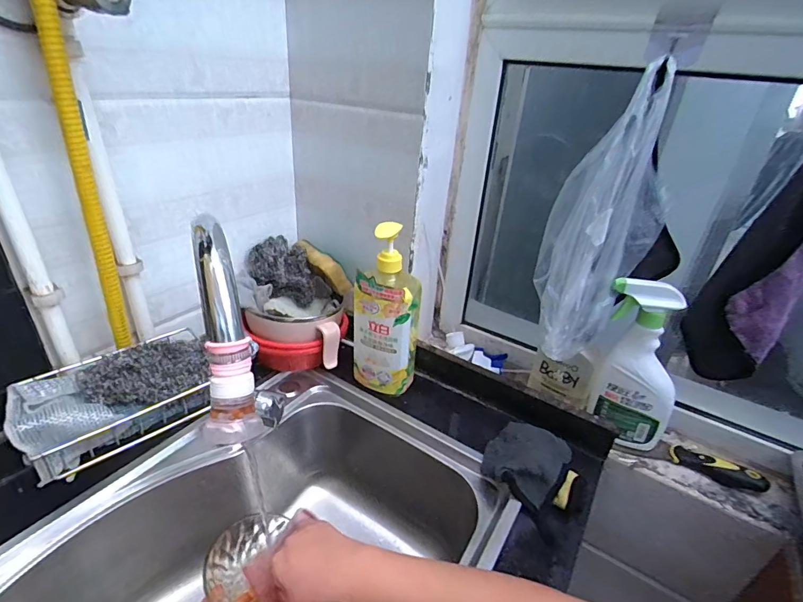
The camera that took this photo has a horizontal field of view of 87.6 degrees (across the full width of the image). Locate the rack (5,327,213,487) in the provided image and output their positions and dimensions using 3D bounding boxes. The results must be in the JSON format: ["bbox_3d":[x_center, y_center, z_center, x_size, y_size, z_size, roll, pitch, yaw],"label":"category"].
[{"bbox_3d":[-0.285,0.099,0.423,0.090,0.058,0.159,28,37,34],"label":"rack"}]

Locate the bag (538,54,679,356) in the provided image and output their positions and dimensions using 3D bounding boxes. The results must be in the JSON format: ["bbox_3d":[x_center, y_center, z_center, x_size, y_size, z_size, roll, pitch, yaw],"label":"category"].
[{"bbox_3d":[0.249,-0.090,0.524,0.131,0.323,0.107,17,32,20],"label":"bag"}]

